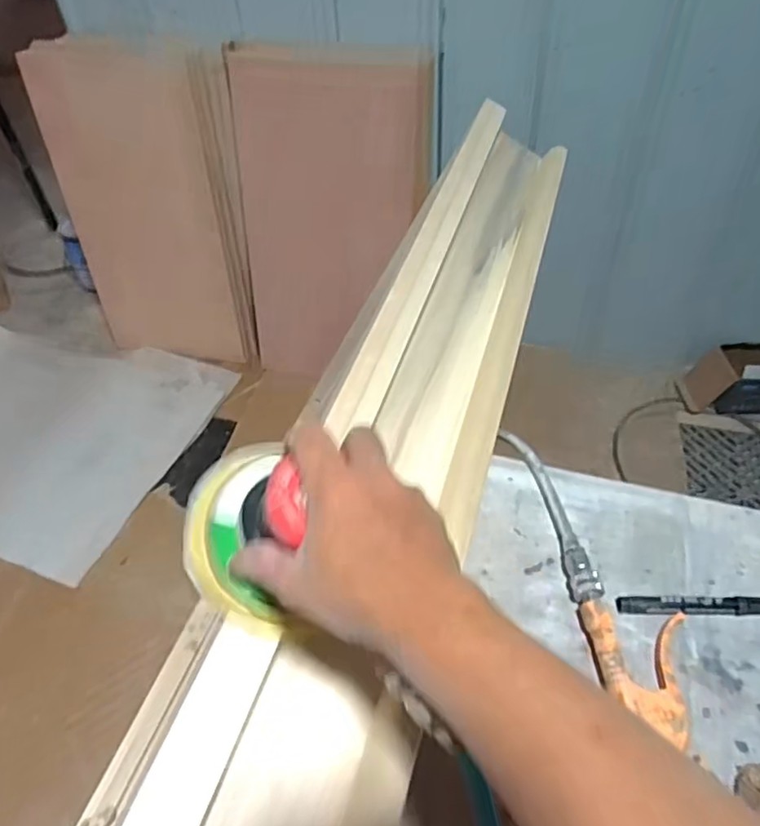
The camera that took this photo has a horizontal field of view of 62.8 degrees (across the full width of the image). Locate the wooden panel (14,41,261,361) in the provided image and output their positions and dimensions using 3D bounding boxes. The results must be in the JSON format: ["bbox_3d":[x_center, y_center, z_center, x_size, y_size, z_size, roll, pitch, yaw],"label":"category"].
[{"bbox_3d":[-0.558,-0.486,1.532,0.446,0.749,0.043,0,27,2],"label":"wooden panel"}]

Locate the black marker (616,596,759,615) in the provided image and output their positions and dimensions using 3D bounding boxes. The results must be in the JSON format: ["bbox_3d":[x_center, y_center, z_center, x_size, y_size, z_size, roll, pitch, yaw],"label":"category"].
[{"bbox_3d":[0.275,0.166,0.539,0.136,0.014,0.015,1,49,3],"label":"black marker"}]

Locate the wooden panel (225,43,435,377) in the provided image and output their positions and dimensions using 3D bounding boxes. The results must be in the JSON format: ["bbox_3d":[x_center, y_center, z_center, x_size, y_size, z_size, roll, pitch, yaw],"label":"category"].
[{"bbox_3d":[-0.114,-0.429,1.477,0.475,0.770,0.044,7,26,17],"label":"wooden panel"}]

